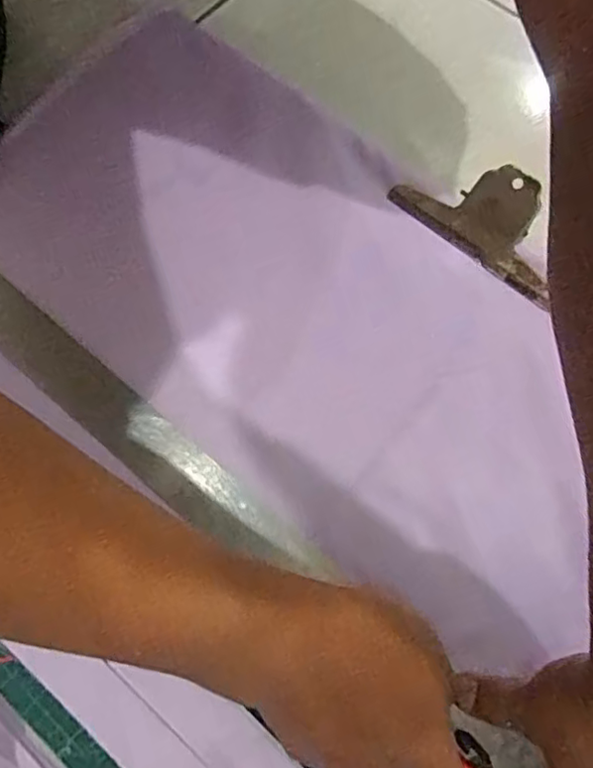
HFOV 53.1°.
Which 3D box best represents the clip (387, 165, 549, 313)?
[{"bbox_3d":[0.137,-0.120,0.418,0.133,0.030,0.058,41,75,11],"label":"clip"}]

